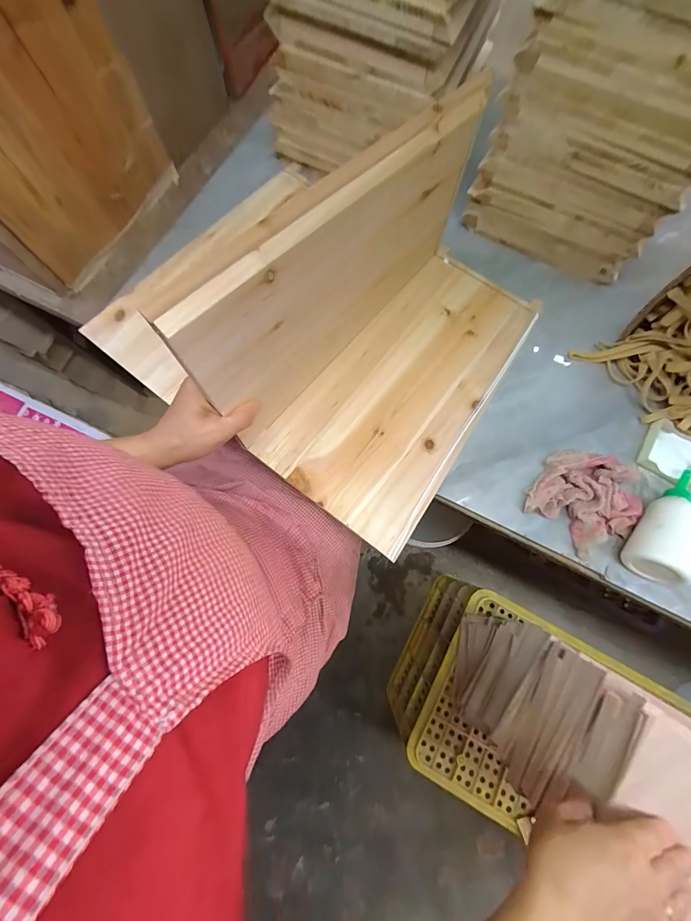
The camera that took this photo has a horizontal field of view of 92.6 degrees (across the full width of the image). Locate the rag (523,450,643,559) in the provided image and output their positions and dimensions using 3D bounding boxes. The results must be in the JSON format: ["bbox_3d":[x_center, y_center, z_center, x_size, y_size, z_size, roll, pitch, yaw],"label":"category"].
[{"bbox_3d":[0.312,0.051,0.425,0.126,0.033,0.116,35,79,8],"label":"rag"}]

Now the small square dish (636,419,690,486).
[{"bbox_3d":[0.450,-0.008,0.451,0.077,0.018,0.078,34,79,7],"label":"small square dish"}]

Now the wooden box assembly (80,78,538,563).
[{"bbox_3d":[0.082,-0.142,0.361,0.239,0.228,0.417,35,79,8],"label":"wooden box assembly"}]

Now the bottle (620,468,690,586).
[{"bbox_3d":[0.404,0.072,0.409,0.049,0.060,0.156,35,79,8],"label":"bottle"}]

